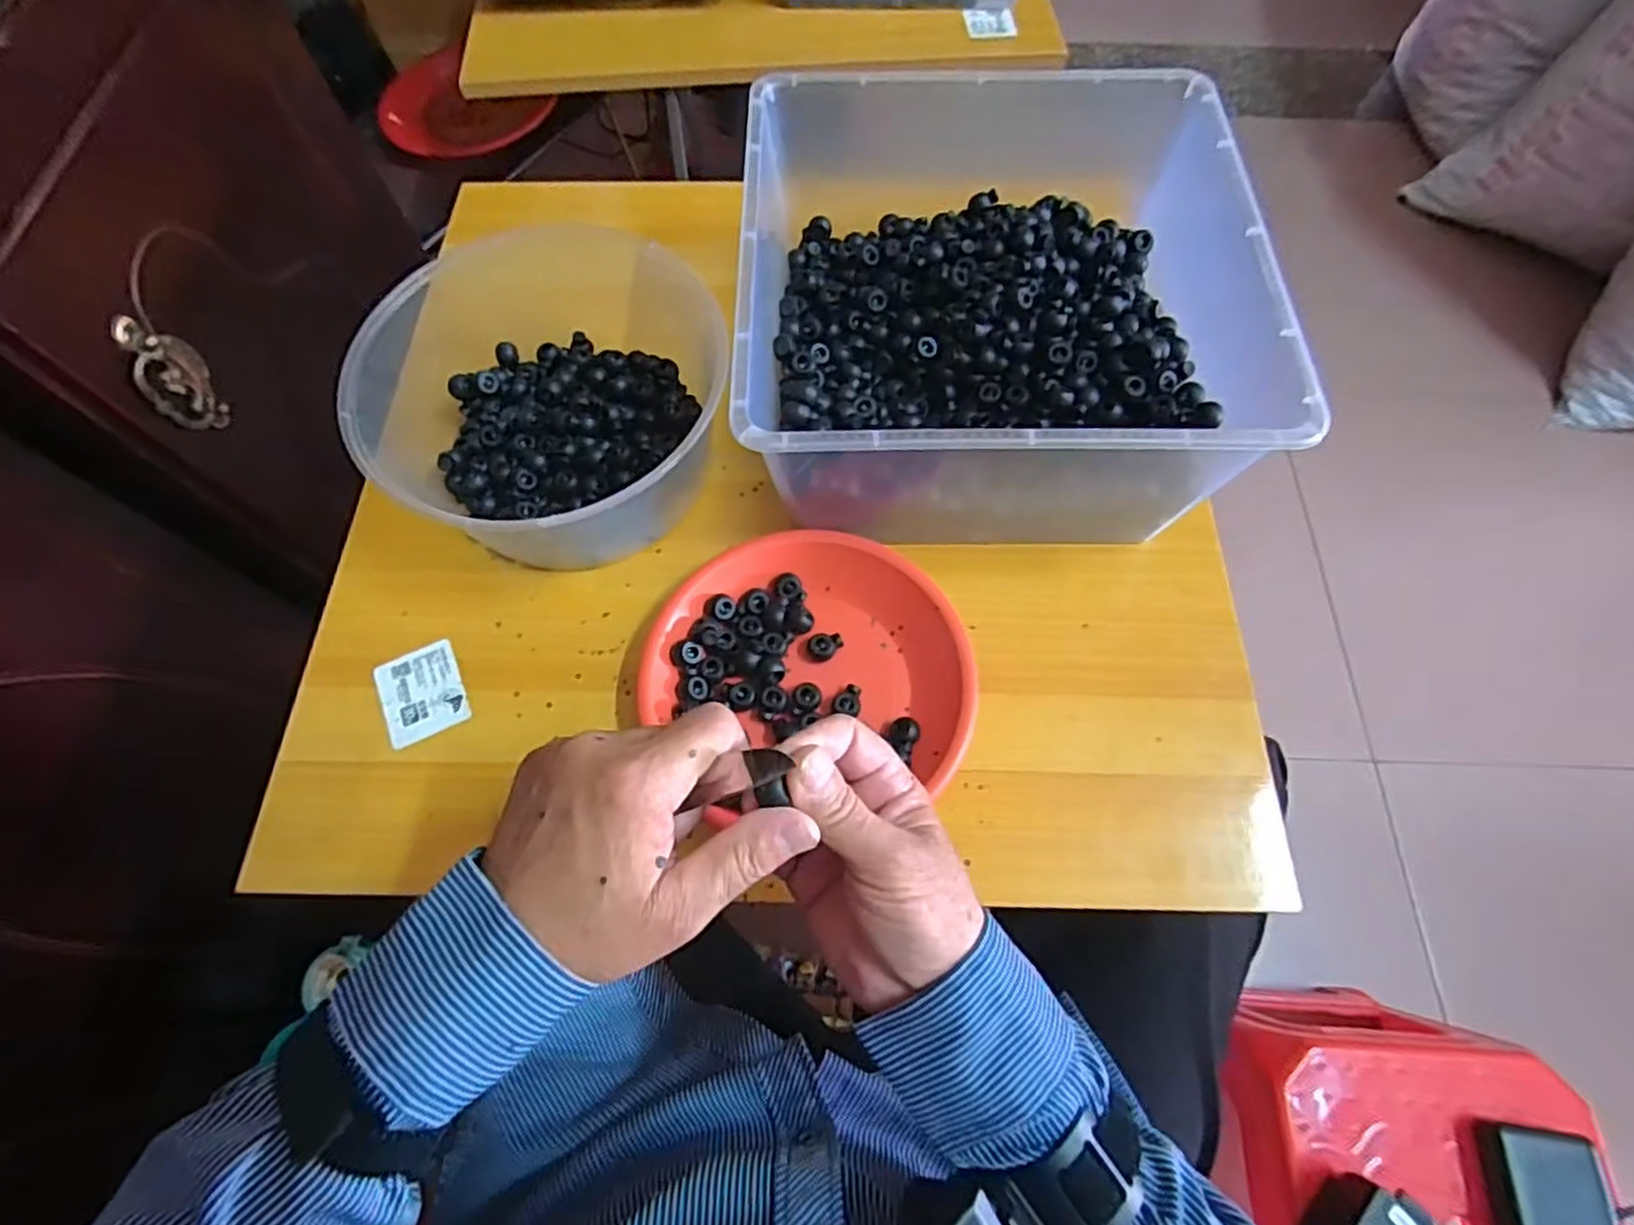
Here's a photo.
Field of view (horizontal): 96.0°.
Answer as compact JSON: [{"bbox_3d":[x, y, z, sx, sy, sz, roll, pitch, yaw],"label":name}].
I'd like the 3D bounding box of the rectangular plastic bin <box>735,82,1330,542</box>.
[{"bbox_3d":[0.107,-0.192,0.491,0.299,0.149,0.294,0,66,0],"label":"rectangular plastic bin"}]

